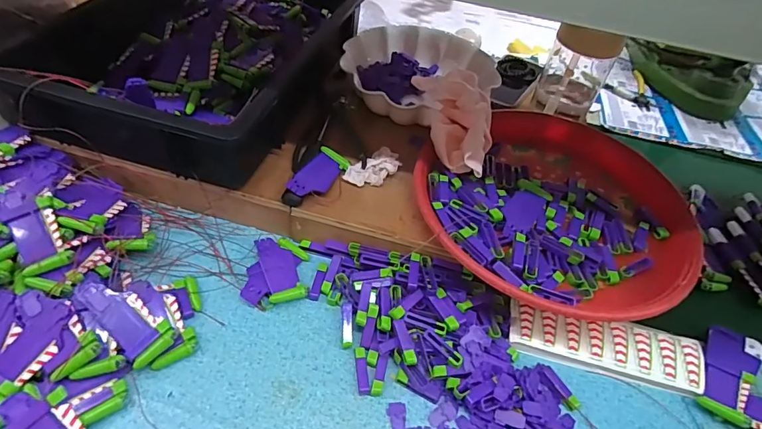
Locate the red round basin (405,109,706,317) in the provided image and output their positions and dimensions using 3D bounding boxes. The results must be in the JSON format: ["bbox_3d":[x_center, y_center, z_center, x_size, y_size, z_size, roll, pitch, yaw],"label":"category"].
[{"bbox_3d":[0.200,-0.001,0.521,0.299,0.074,0.296,3,49,-4],"label":"red round basin"}]

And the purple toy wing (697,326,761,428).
[{"bbox_3d":[0.366,0.165,0.459,0.048,0.021,0.112,36,54,23],"label":"purple toy wing"}]

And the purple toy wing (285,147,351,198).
[{"bbox_3d":[-0.071,-0.047,0.504,0.039,0.007,0.090,35,45,-2],"label":"purple toy wing"}]

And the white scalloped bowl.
[{"bbox_3d":[0.052,-0.206,0.634,0.206,0.057,0.196,3,49,-4],"label":"white scalloped bowl"}]

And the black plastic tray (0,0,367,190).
[{"bbox_3d":[-0.227,-0.230,0.582,0.312,0.088,0.435,17,49,8],"label":"black plastic tray"}]

